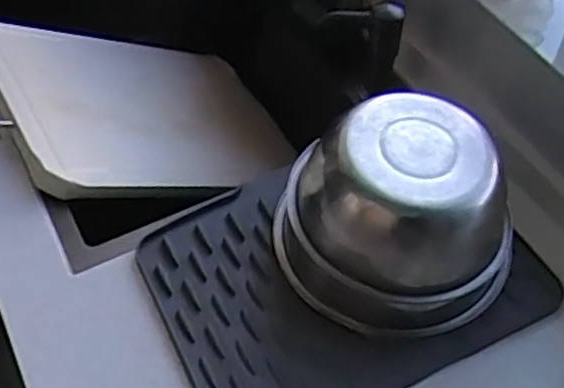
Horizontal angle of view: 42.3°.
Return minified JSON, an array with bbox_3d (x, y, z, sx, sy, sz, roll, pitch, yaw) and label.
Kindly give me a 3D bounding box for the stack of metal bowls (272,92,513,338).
[{"bbox_3d":[0.098,0.014,0.680,0.191,0.134,0.208,-16,53,-12],"label":"stack of metal bowls"}]

